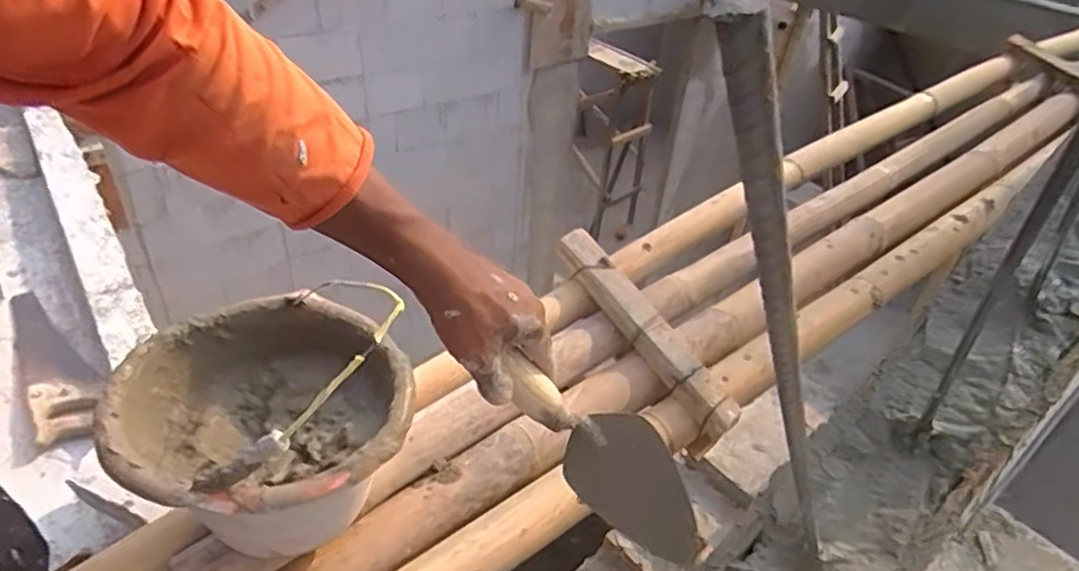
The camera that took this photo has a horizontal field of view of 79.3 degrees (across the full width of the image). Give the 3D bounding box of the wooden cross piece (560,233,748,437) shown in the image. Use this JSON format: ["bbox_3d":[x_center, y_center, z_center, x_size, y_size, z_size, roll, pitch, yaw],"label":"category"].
[{"bbox_3d":[0.165,0.062,1.035,0.063,0.044,0.405,-22,61,-32],"label":"wooden cross piece"}]

